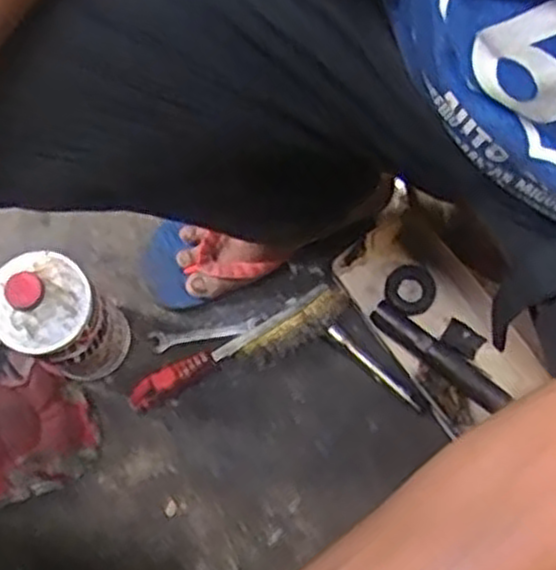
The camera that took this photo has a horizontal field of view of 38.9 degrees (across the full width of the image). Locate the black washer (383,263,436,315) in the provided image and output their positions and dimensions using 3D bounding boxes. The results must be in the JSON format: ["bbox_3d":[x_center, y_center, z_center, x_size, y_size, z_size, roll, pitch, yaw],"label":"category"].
[{"bbox_3d":[0.139,0.005,0.821,0.052,0.009,0.052,0,82,1],"label":"black washer"}]

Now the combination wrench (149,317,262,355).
[{"bbox_3d":[-0.076,0.051,0.824,0.114,0.005,0.022,-10,75,-2],"label":"combination wrench"}]

